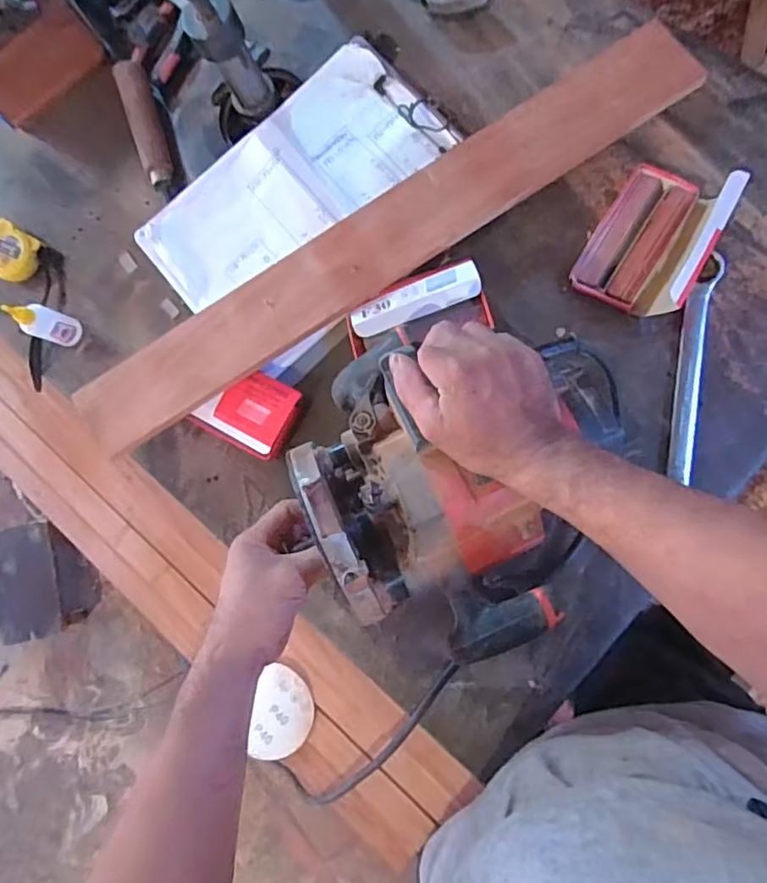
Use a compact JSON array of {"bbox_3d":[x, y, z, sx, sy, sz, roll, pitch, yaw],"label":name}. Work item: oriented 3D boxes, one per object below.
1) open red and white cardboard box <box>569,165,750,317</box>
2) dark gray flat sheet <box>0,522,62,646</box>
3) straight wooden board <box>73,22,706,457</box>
[{"bbox_3d":[0.244,-0.186,0.513,0.097,0.065,0.131,31,92,11],"label":"open red and white cardboard box"},{"bbox_3d":[-0.880,0.350,1.399,0.170,0.013,0.295,-1,97,7],"label":"dark gray flat sheet"},{"bbox_3d":[-0.008,-0.191,0.558,0.654,0.021,0.081,-31,81,3],"label":"straight wooden board"}]

